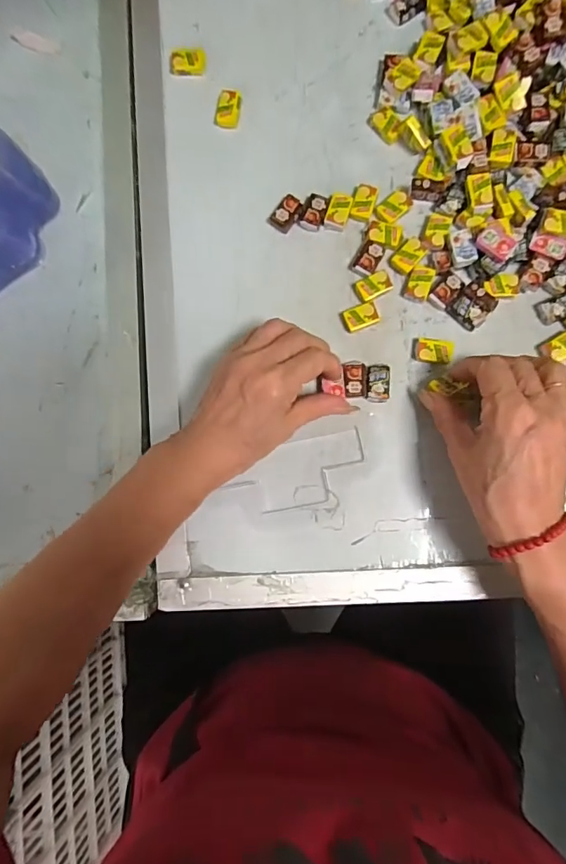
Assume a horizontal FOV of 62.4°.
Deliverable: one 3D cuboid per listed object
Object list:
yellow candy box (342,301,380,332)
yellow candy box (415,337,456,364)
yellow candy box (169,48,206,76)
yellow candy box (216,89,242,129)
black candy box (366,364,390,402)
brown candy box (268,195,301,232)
[{"bbox_3d":[0.060,-0.088,0.360,0.026,0.010,0.017,-20,83,4],"label":"yellow candy box"},{"bbox_3d":[0.114,-0.061,0.352,0.026,0.008,0.018,10,86,7],"label":"yellow candy box"},{"bbox_3d":[-0.079,-0.305,0.386,0.030,0.010,0.017,1,85,6],"label":"yellow candy box"},{"bbox_3d":[-0.043,-0.263,0.381,0.019,0.011,0.026,13,87,7],"label":"yellow candy box"},{"bbox_3d":[0.072,-0.037,0.355,0.018,0.009,0.027,-1,85,6],"label":"black candy box"},{"bbox_3d":[0.002,-0.173,0.370,0.018,0.008,0.027,36,90,8],"label":"brown candy box"}]

